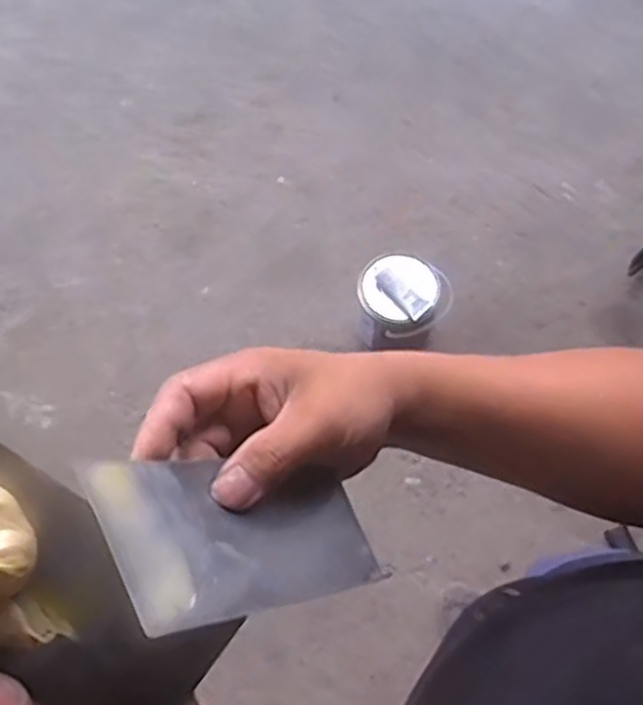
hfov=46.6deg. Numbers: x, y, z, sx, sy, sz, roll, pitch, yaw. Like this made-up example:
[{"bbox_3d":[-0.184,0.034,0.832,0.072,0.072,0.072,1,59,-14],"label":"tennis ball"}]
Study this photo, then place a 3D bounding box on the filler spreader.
[{"bbox_3d":[-0.034,0.079,0.329,0.134,0.010,0.070,4,54,-42],"label":"filler spreader"}]

